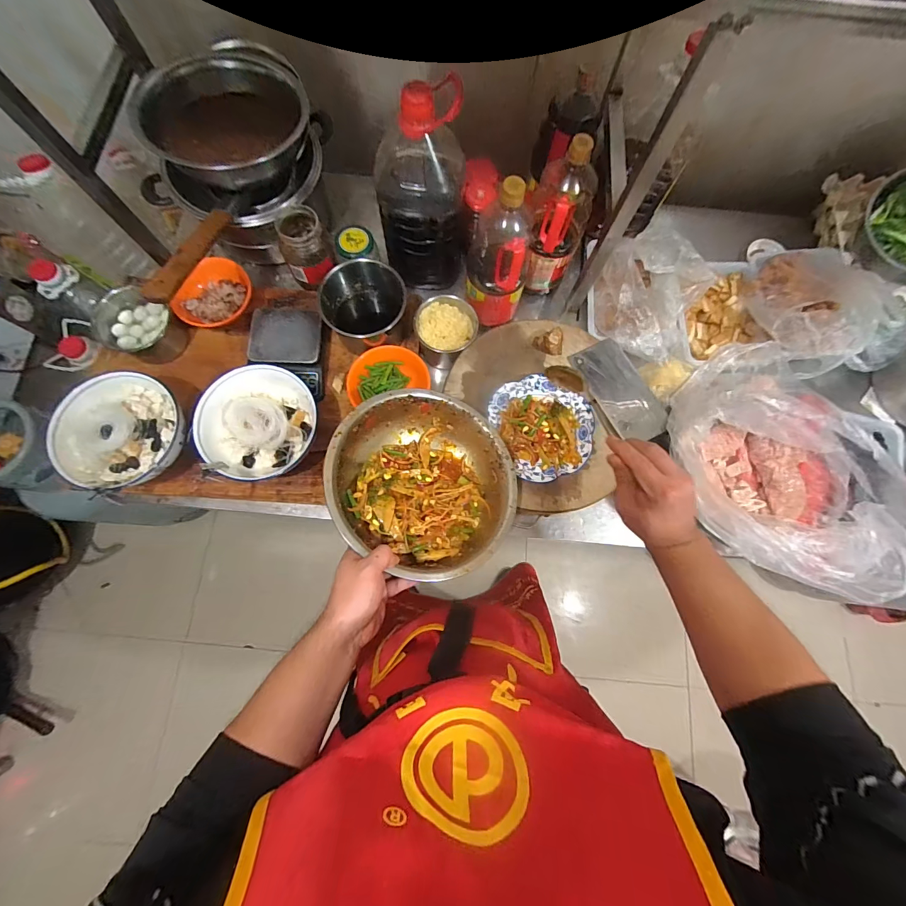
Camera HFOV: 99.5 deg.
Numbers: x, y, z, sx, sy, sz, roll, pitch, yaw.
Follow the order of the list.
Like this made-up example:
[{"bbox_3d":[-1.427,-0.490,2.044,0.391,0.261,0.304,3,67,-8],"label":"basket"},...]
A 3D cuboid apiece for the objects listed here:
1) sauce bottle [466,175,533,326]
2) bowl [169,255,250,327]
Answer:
[{"bbox_3d":[0.078,-0.335,0.665,0.102,0.257,0.083,7,74,4],"label":"sauce bottle"},{"bbox_3d":[-0.459,-0.316,0.744,0.120,0.058,0.147,6,74,4],"label":"bowl"}]

